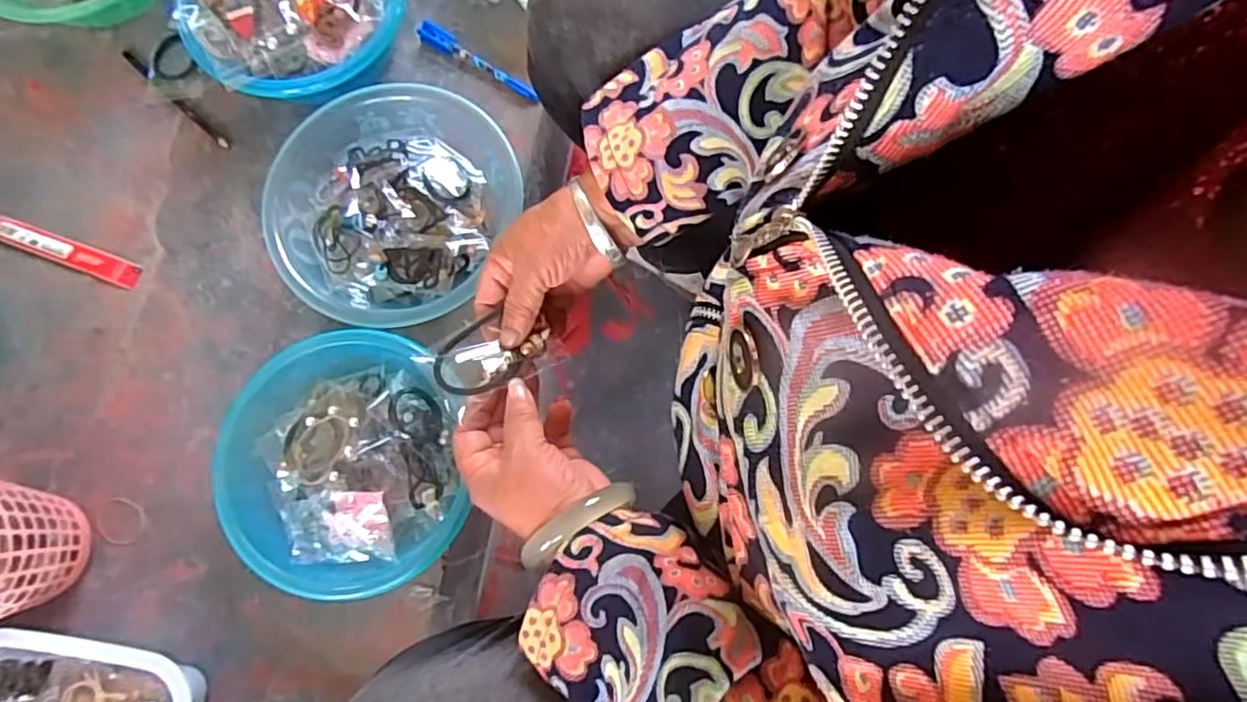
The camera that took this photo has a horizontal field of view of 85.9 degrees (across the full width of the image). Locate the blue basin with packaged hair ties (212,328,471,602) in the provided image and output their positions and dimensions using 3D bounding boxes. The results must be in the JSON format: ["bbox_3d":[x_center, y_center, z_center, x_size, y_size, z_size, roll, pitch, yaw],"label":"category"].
[{"bbox_3d":[-0.245,0.105,0.613,0.215,0.077,0.224,-12,75,-3],"label":"blue basin with packaged hair ties"}]

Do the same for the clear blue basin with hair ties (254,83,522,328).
[{"bbox_3d":[-0.230,-0.140,0.666,0.214,0.068,0.240,20,76,6],"label":"clear blue basin with hair ties"}]

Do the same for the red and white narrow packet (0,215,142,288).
[{"bbox_3d":[-0.588,-0.105,0.700,0.181,0.005,0.027,19,76,6],"label":"red and white narrow packet"}]

